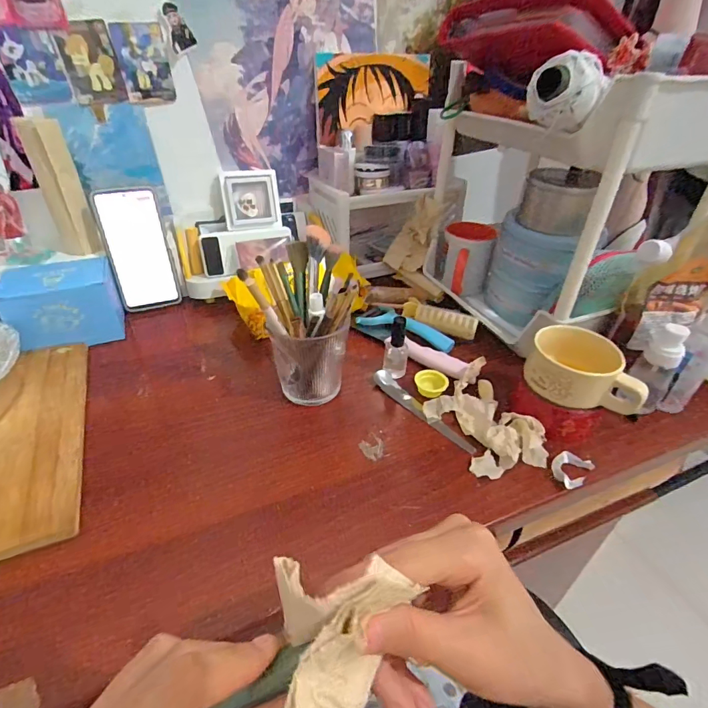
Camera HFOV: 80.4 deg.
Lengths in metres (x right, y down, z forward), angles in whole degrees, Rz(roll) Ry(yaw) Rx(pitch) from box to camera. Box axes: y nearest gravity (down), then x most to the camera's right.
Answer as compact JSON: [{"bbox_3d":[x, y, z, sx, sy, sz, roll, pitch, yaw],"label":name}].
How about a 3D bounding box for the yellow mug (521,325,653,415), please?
[{"bbox_3d":[0.236,0.019,0.432,0.114,0.056,0.073,33,47,24],"label":"yellow mug"}]

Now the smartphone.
[{"bbox_3d":[-0.304,-0.145,0.596,0.079,0.168,0.005,-14,29,-23],"label":"smartphone"}]

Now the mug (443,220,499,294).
[{"bbox_3d":[0.175,-0.153,0.657,0.077,0.085,0.091,12,38,13],"label":"mug"}]

